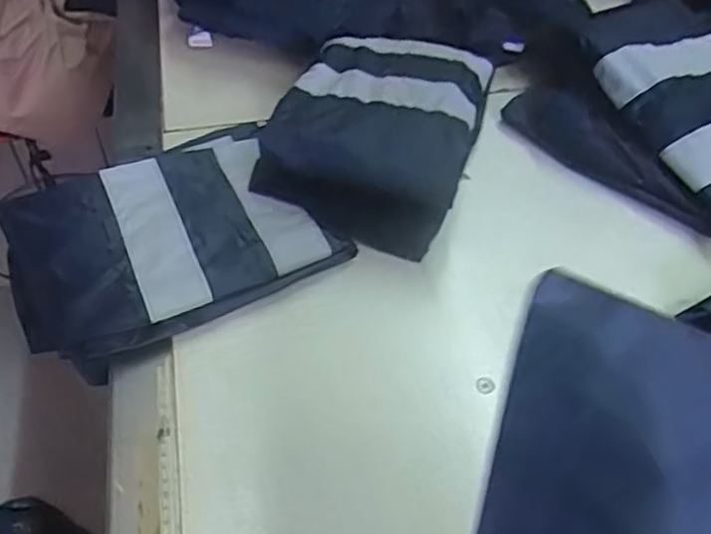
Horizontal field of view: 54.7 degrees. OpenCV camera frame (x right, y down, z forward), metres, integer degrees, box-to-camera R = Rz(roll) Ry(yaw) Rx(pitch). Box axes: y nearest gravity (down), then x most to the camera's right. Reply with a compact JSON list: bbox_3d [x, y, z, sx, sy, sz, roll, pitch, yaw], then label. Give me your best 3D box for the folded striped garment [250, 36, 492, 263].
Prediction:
[{"bbox_3d":[0.030,-0.141,0.663,0.170,0.085,0.265,16,53,12],"label":"folded striped garment"}]

